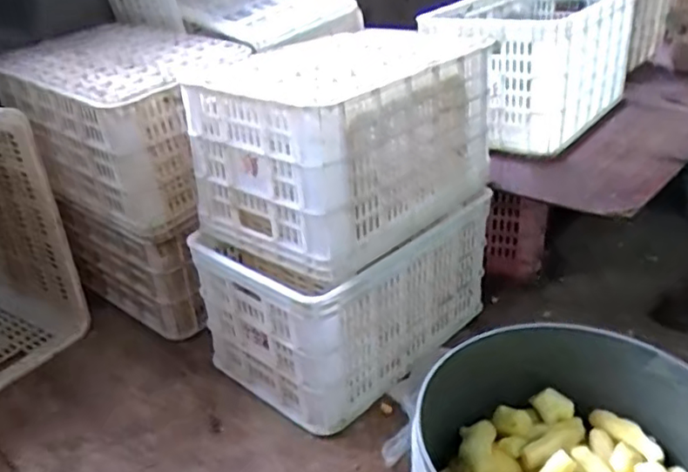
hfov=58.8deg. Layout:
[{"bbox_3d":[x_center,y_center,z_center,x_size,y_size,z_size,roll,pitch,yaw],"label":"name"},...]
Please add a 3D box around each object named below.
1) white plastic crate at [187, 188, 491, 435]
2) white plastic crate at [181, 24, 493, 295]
[{"bbox_3d":[0.012,0.095,1.215,0.322,0.284,0.492,22,37,39],"label":"white plastic crate"},{"bbox_3d":[0.020,-0.183,1.148,0.350,0.291,0.522,16,31,36],"label":"white plastic crate"}]

